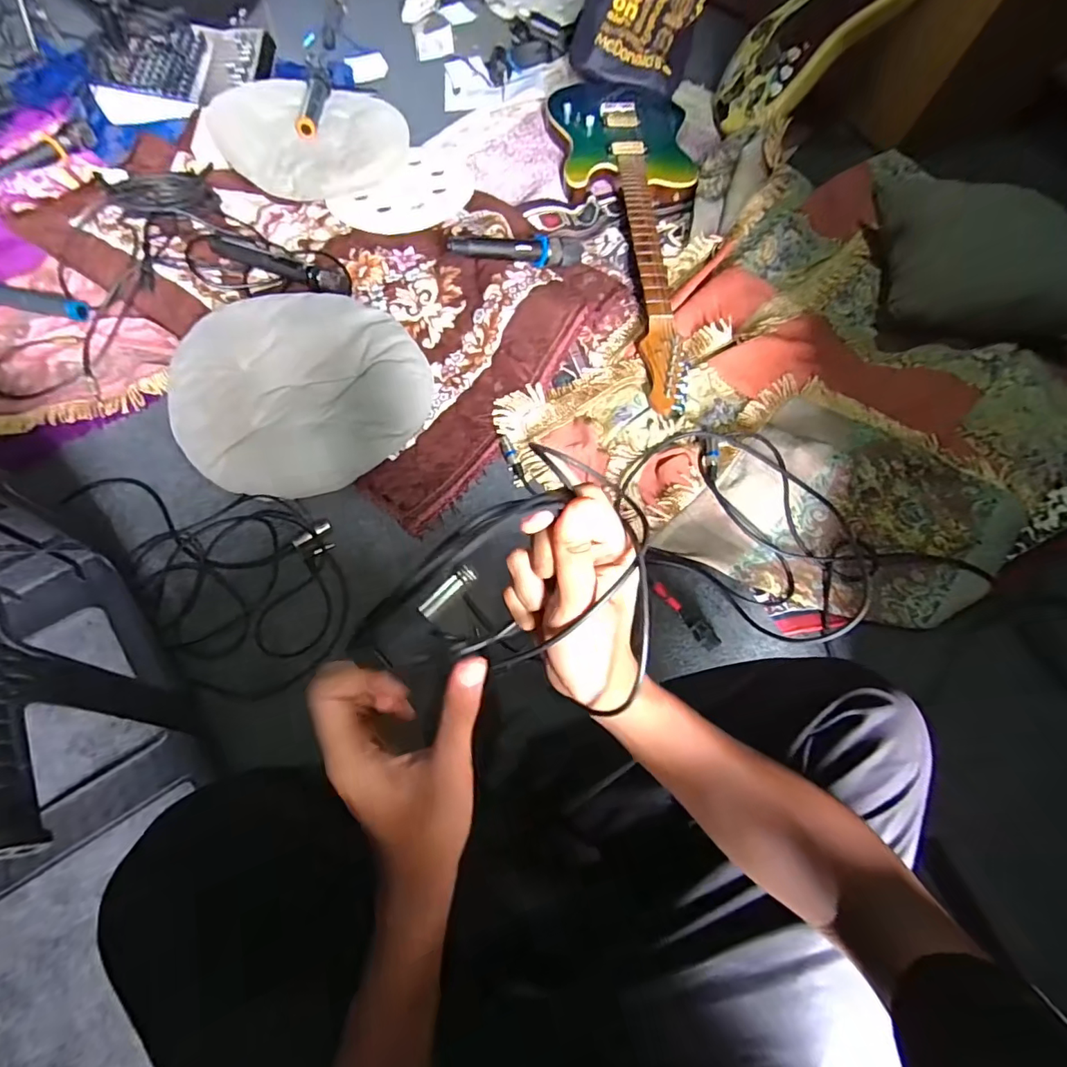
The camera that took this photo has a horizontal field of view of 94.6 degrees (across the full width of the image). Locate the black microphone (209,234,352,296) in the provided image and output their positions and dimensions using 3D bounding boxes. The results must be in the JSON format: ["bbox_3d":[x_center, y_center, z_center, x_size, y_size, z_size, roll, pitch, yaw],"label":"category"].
[{"bbox_3d":[-0.457,-0.479,0.872,0.259,0.044,0.049,16,67,5],"label":"black microphone"}]

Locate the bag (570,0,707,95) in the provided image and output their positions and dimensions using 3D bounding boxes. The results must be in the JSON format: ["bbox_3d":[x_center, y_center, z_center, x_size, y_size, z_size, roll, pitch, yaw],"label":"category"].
[{"bbox_3d":[0.234,-1.147,1.084,0.266,0.222,0.141,11,67,3],"label":"bag"}]

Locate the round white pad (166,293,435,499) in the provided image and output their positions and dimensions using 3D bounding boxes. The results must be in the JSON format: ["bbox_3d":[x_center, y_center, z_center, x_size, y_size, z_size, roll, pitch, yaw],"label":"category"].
[{"bbox_3d":[-0.345,-0.208,0.740,0.356,0.093,0.300,-3,67,-3],"label":"round white pad"}]

